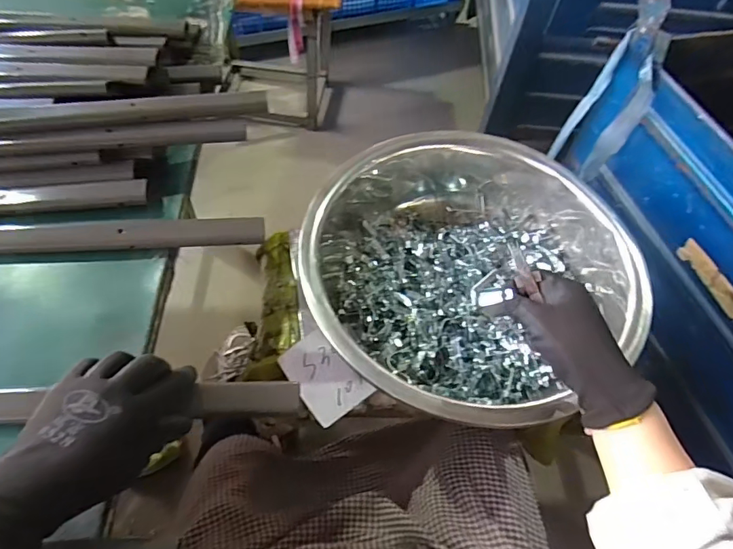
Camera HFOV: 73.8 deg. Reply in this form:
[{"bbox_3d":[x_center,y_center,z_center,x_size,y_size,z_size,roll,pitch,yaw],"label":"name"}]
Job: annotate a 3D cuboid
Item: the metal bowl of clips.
[{"bbox_3d":[0.116,-0.006,0.583,0.370,0.105,0.361,2,58,-3],"label":"metal bowl of clips"}]

